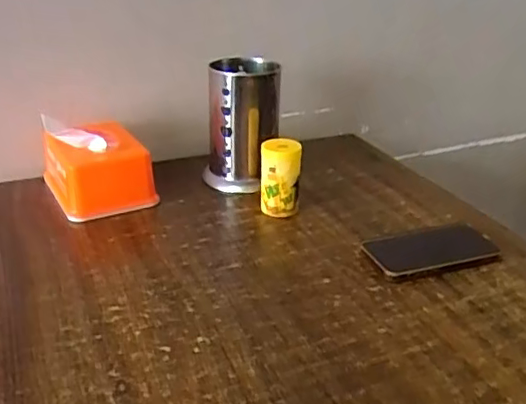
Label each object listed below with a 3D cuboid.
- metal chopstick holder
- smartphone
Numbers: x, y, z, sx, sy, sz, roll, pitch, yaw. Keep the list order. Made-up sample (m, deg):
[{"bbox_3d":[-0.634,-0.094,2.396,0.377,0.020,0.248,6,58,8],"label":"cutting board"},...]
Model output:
[{"bbox_3d":[-0.031,-0.107,0.747,0.091,0.156,0.107,-2,27,-6],"label":"metal chopstick holder"},{"bbox_3d":[0.187,0.052,0.657,0.148,0.012,0.074,-9,29,-18],"label":"smartphone"}]

